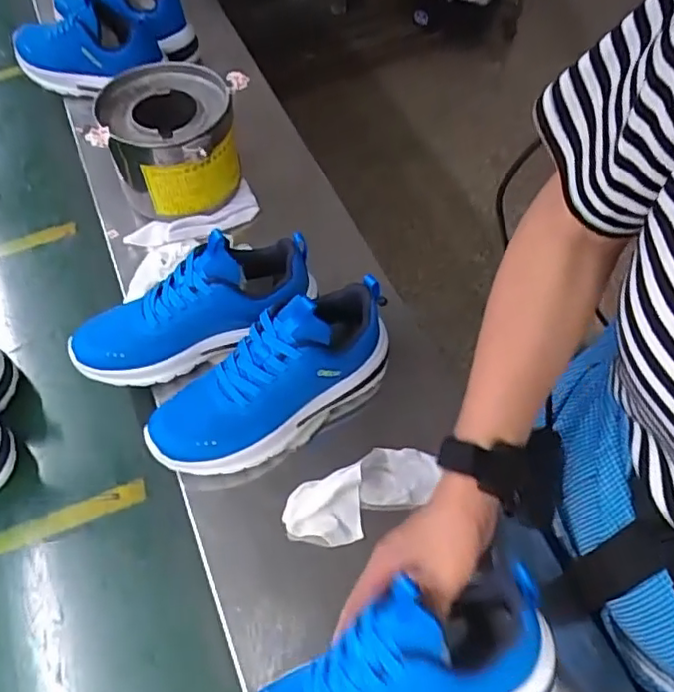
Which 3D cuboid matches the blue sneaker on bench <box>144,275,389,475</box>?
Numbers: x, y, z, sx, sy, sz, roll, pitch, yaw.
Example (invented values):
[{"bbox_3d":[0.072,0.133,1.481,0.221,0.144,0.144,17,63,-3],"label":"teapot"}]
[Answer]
[{"bbox_3d":[-0.055,0.026,0.528,0.223,0.102,0.087,-34,65,-20],"label":"blue sneaker on bench"}]

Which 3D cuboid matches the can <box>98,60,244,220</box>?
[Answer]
[{"bbox_3d":[-0.183,-0.225,0.696,0.140,0.123,0.141,1,58,-1],"label":"can"}]

